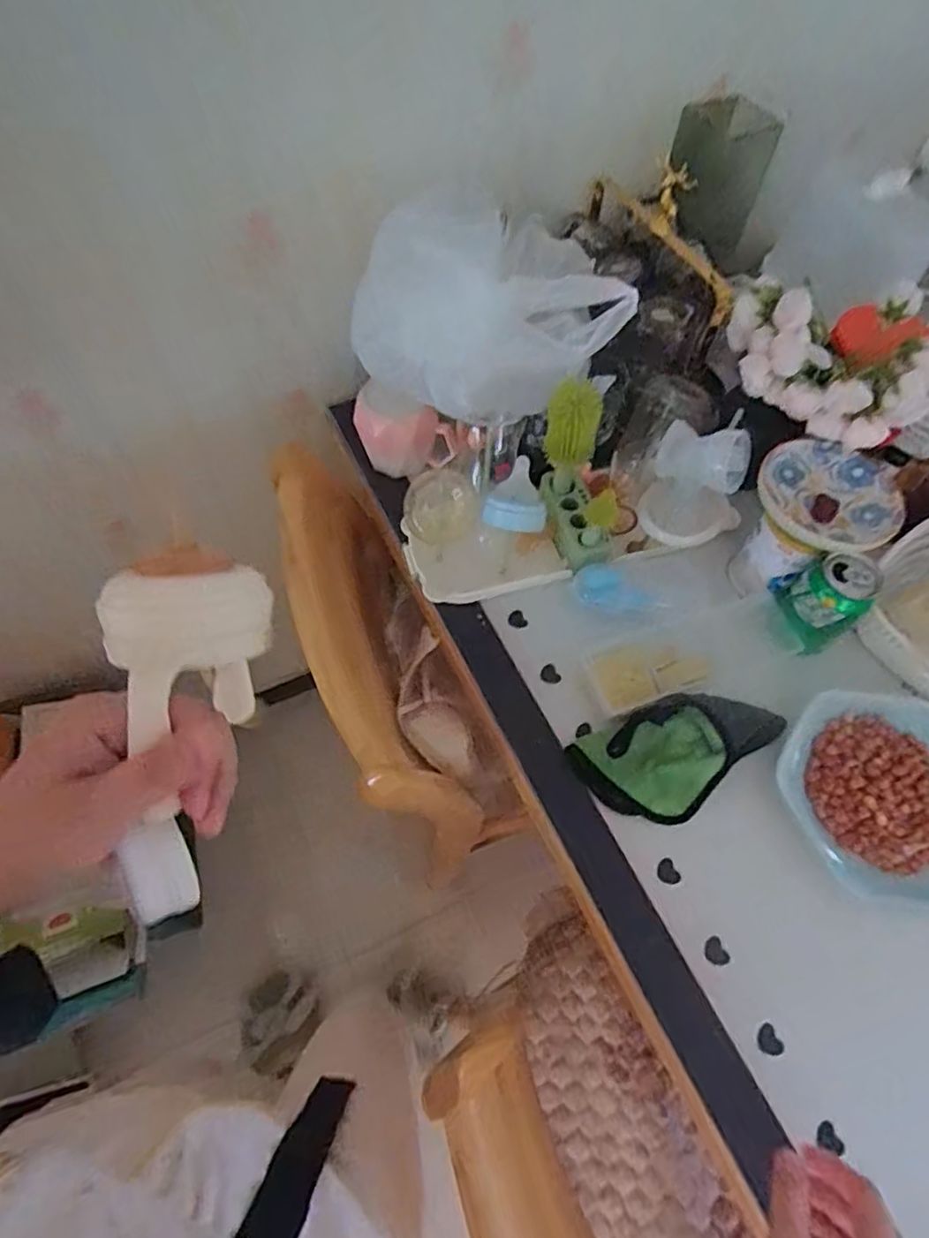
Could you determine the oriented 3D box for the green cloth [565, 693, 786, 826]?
[{"bbox_3d":[0.207,0.123,0.608,0.199,0.043,0.096,-18,64,-12],"label":"green cloth"}]

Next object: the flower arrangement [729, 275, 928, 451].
[{"bbox_3d":[0.351,-0.253,0.619,0.170,0.082,0.165,11,61,3],"label":"flower arrangement"}]

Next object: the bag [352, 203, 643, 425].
[{"bbox_3d":[0.029,-0.296,0.631,0.258,0.157,0.139,-32,67,-18],"label":"bag"}]

